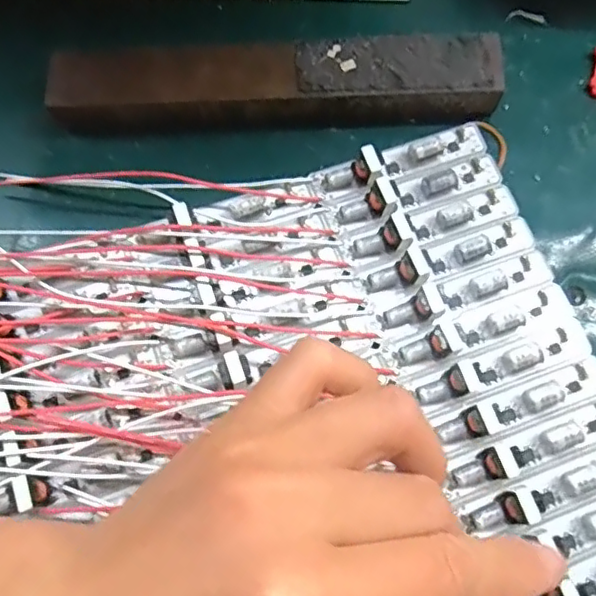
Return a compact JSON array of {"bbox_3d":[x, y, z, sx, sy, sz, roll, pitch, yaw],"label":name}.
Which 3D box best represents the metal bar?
[{"bbox_3d":[-0.011,-0.091,0.249,0.184,0.018,0.029,-2,75,2],"label":"metal bar"}]

